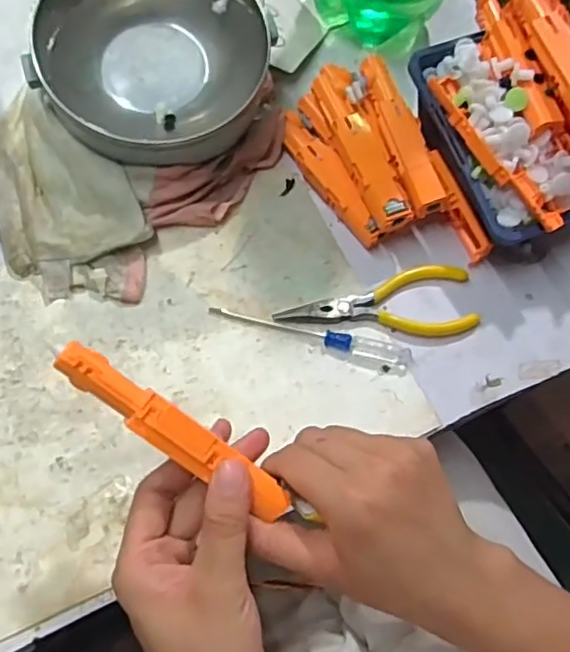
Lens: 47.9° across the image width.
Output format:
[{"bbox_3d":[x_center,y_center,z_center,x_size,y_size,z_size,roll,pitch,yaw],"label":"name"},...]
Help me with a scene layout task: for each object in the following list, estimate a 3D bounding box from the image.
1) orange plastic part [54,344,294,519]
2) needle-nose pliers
[{"bbox_3d":[-0.047,0.048,0.282,0.119,0.008,0.019,39,70,-14],"label":"orange plastic part"},{"bbox_3d":[0.059,-0.013,0.415,0.129,0.008,0.045,-6,69,-4],"label":"needle-nose pliers"}]

